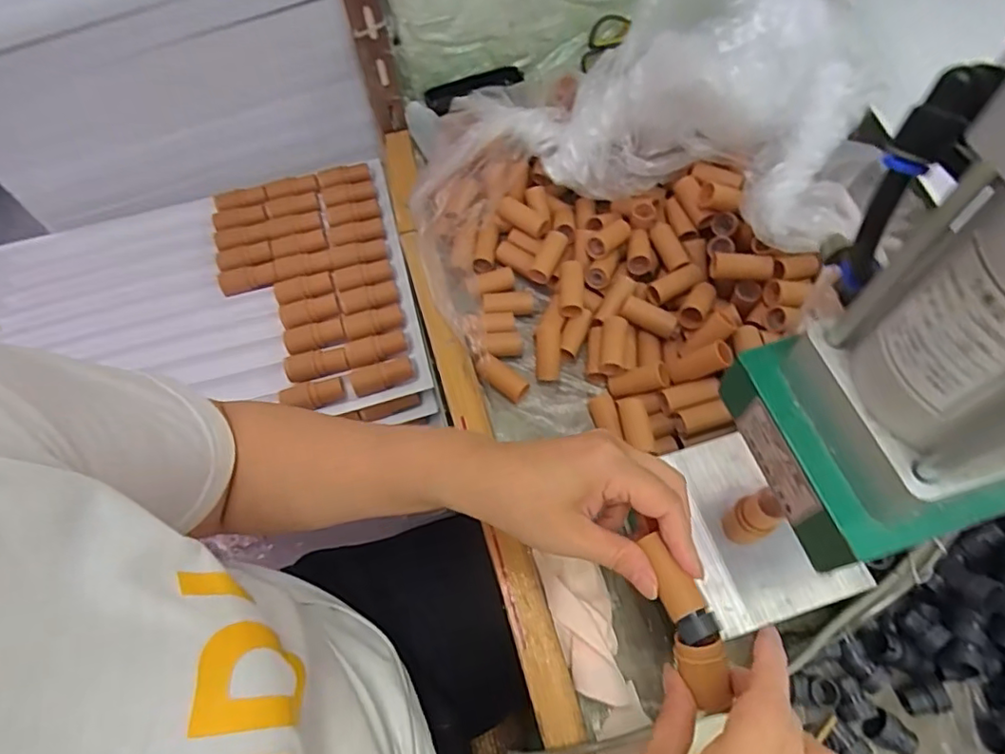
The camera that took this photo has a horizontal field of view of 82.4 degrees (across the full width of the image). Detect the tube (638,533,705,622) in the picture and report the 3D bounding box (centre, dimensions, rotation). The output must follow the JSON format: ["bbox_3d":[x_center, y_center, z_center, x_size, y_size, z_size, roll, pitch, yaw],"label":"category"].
[{"bbox_3d":[0.090,0.107,0.309,0.016,0.014,0.044,-20,64,-9],"label":"tube"}]

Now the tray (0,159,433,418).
[{"bbox_3d":[-0.319,-0.081,0.589,0.448,0.032,0.288,-9,62,-2],"label":"tray"}]

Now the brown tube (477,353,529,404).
[{"bbox_3d":[0.000,0.001,0.483,0.047,0.013,0.019,37,67,5],"label":"brown tube"}]

